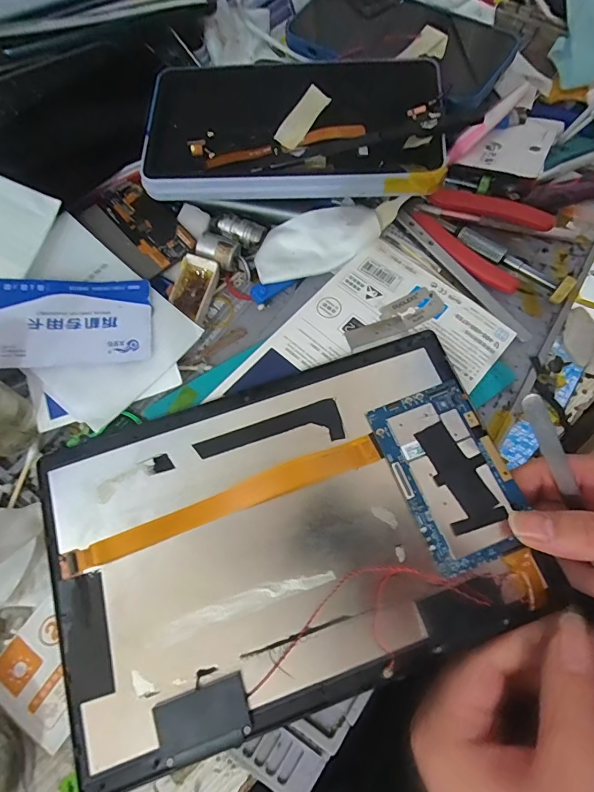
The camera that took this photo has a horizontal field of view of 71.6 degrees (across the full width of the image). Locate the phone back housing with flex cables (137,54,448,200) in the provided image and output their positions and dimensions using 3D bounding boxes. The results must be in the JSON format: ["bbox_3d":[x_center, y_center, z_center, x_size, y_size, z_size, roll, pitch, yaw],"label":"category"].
[{"bbox_3d":[-0.003,-0.173,0.260,0.182,0.020,0.103,3,81,7],"label":"phone back housing with flex cables"}]

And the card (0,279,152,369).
[{"bbox_3d":[-0.130,-0.043,0.239,0.085,0.004,0.052,-3,76,-12],"label":"card"}]

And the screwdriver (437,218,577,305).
[{"bbox_3d":[0.140,-0.096,0.282,0.098,0.015,0.013,37,72,13],"label":"screwdriver"}]

